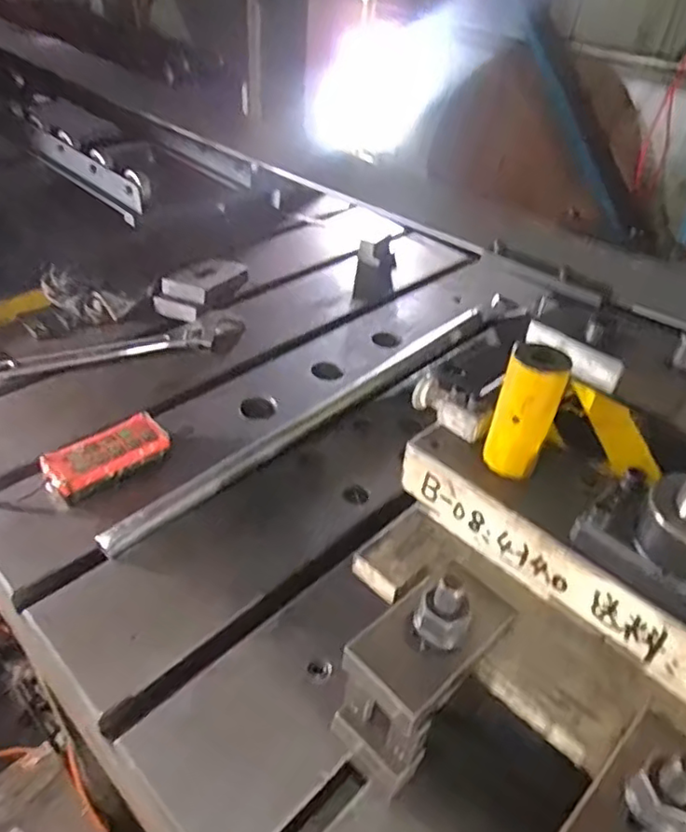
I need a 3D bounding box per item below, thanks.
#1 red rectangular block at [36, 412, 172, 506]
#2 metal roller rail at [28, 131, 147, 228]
[{"bbox_3d":[-0.332,0.057,0.880,0.163,0.045,0.073,-28,50,-33],"label":"red rectangular block"},{"bbox_3d":[-0.415,-0.398,1.004,0.052,0.061,0.352,-29,50,-33],"label":"metal roller rail"}]

